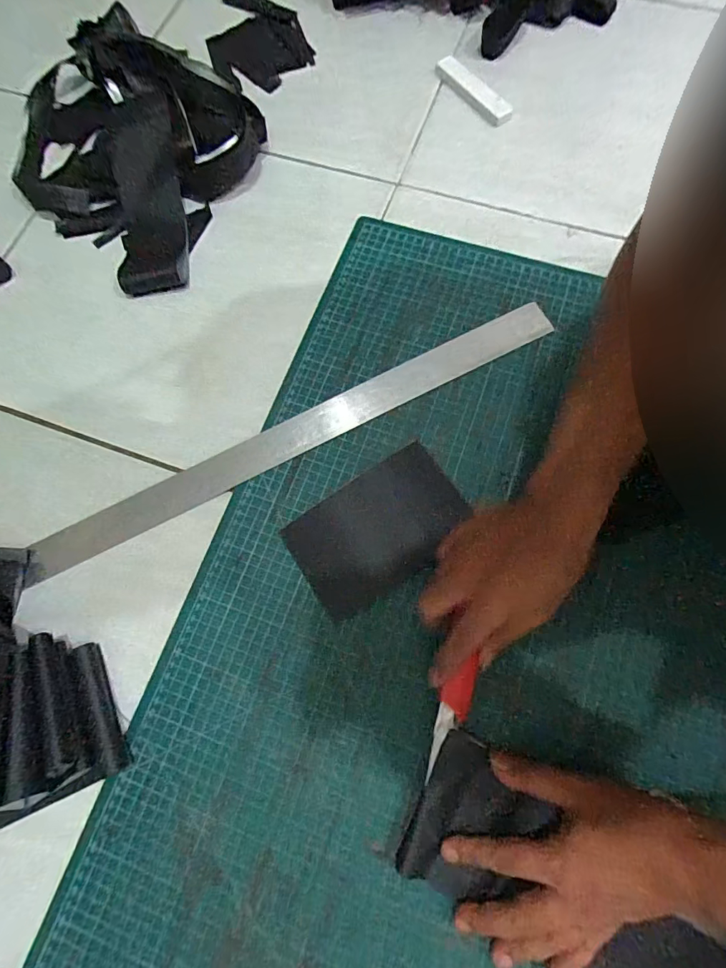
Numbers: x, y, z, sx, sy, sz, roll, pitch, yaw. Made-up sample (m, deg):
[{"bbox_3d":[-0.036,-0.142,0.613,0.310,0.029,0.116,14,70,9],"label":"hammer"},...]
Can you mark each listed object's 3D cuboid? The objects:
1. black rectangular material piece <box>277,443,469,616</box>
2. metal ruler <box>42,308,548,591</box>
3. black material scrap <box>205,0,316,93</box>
[{"bbox_3d":[0.015,0.041,0.407,0.155,0.007,0.099,-34,76,-7],"label":"black rectangular material piece"},{"bbox_3d":[-0.060,-0.049,0.431,0.536,0.004,0.038,-26,76,-4],"label":"metal ruler"},{"bbox_3d":[-0.145,-0.581,0.572,0.126,0.021,0.188,-24,76,-9],"label":"black material scrap"}]

